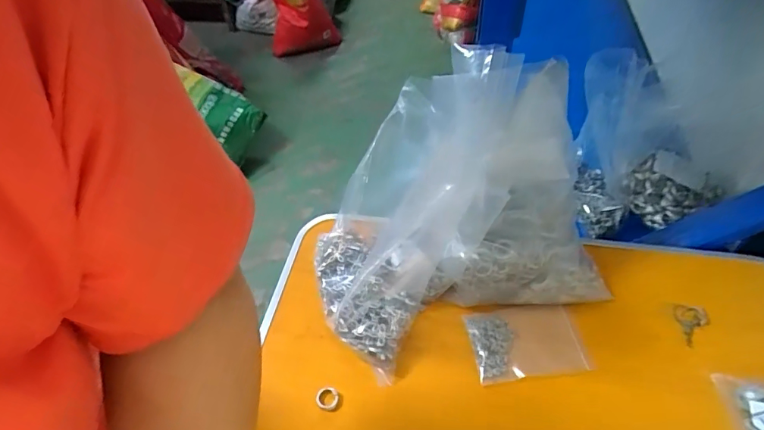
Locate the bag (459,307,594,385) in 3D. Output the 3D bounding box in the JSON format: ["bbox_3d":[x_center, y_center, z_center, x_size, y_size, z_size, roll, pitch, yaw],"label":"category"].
[{"bbox_3d":[0.153,0.134,0.488,0.115,0.011,0.073,-5,46,-2],"label":"bag"}]

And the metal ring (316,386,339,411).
[{"bbox_3d":[-0.055,0.183,0.462,0.022,0.004,0.022,4,56,-6],"label":"metal ring"}]

